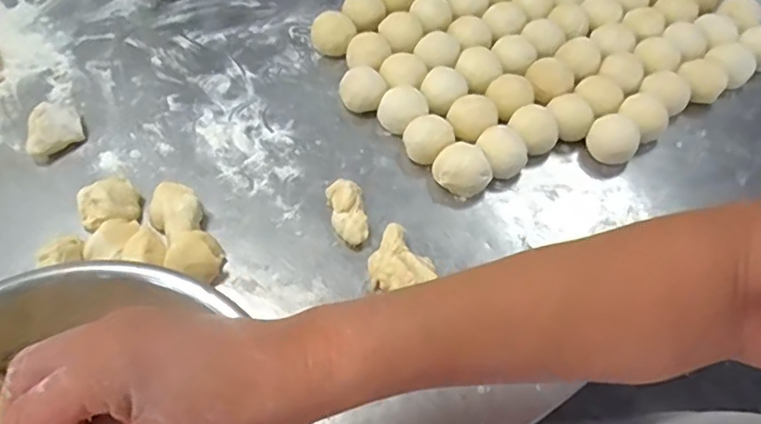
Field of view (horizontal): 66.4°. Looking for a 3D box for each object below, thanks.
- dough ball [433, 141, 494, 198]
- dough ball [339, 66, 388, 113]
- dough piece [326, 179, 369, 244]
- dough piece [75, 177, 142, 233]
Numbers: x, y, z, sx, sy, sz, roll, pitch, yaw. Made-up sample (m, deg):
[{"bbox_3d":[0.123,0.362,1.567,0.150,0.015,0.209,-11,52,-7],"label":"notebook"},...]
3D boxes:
[{"bbox_3d":[0.074,-0.039,0.520,0.050,0.031,0.042,11,59,4],"label":"dough ball"},{"bbox_3d":[-0.017,-0.117,0.560,0.044,0.030,0.036,-5,59,-6],"label":"dough ball"},{"bbox_3d":[-0.028,0.001,0.492,0.028,0.025,0.054,-11,60,-10],"label":"dough piece"},{"bbox_3d":[-0.223,-0.005,0.479,0.046,0.031,0.034,-19,61,-14],"label":"dough piece"}]

